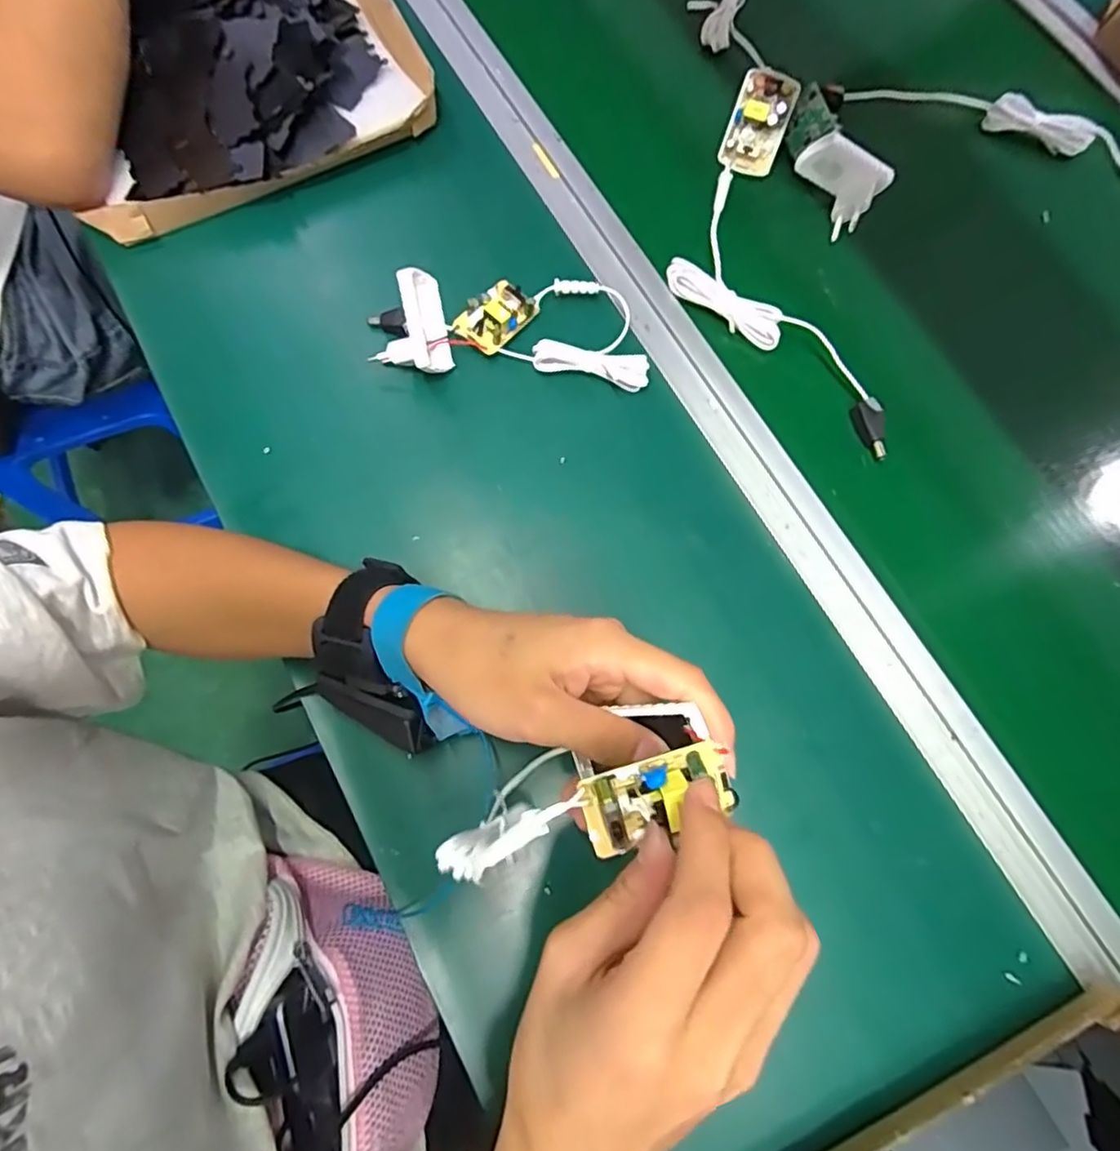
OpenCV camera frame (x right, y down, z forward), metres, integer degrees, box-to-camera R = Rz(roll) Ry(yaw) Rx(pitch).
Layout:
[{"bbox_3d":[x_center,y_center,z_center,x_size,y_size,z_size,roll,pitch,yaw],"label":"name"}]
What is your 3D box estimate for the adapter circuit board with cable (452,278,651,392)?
[{"bbox_3d":[0.000,-0.169,0.422,0.128,0.019,0.068,12,75,7],"label":"adapter circuit board with cable"}]

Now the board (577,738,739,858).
[{"bbox_3d":[0.037,0.083,0.225,0.054,0.018,0.033,-16,109,-3],"label":"board"}]

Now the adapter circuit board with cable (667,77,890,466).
[{"bbox_3d":[0.134,-0.210,0.429,0.111,0.037,0.275,-11,73,1],"label":"adapter circuit board with cable"}]

